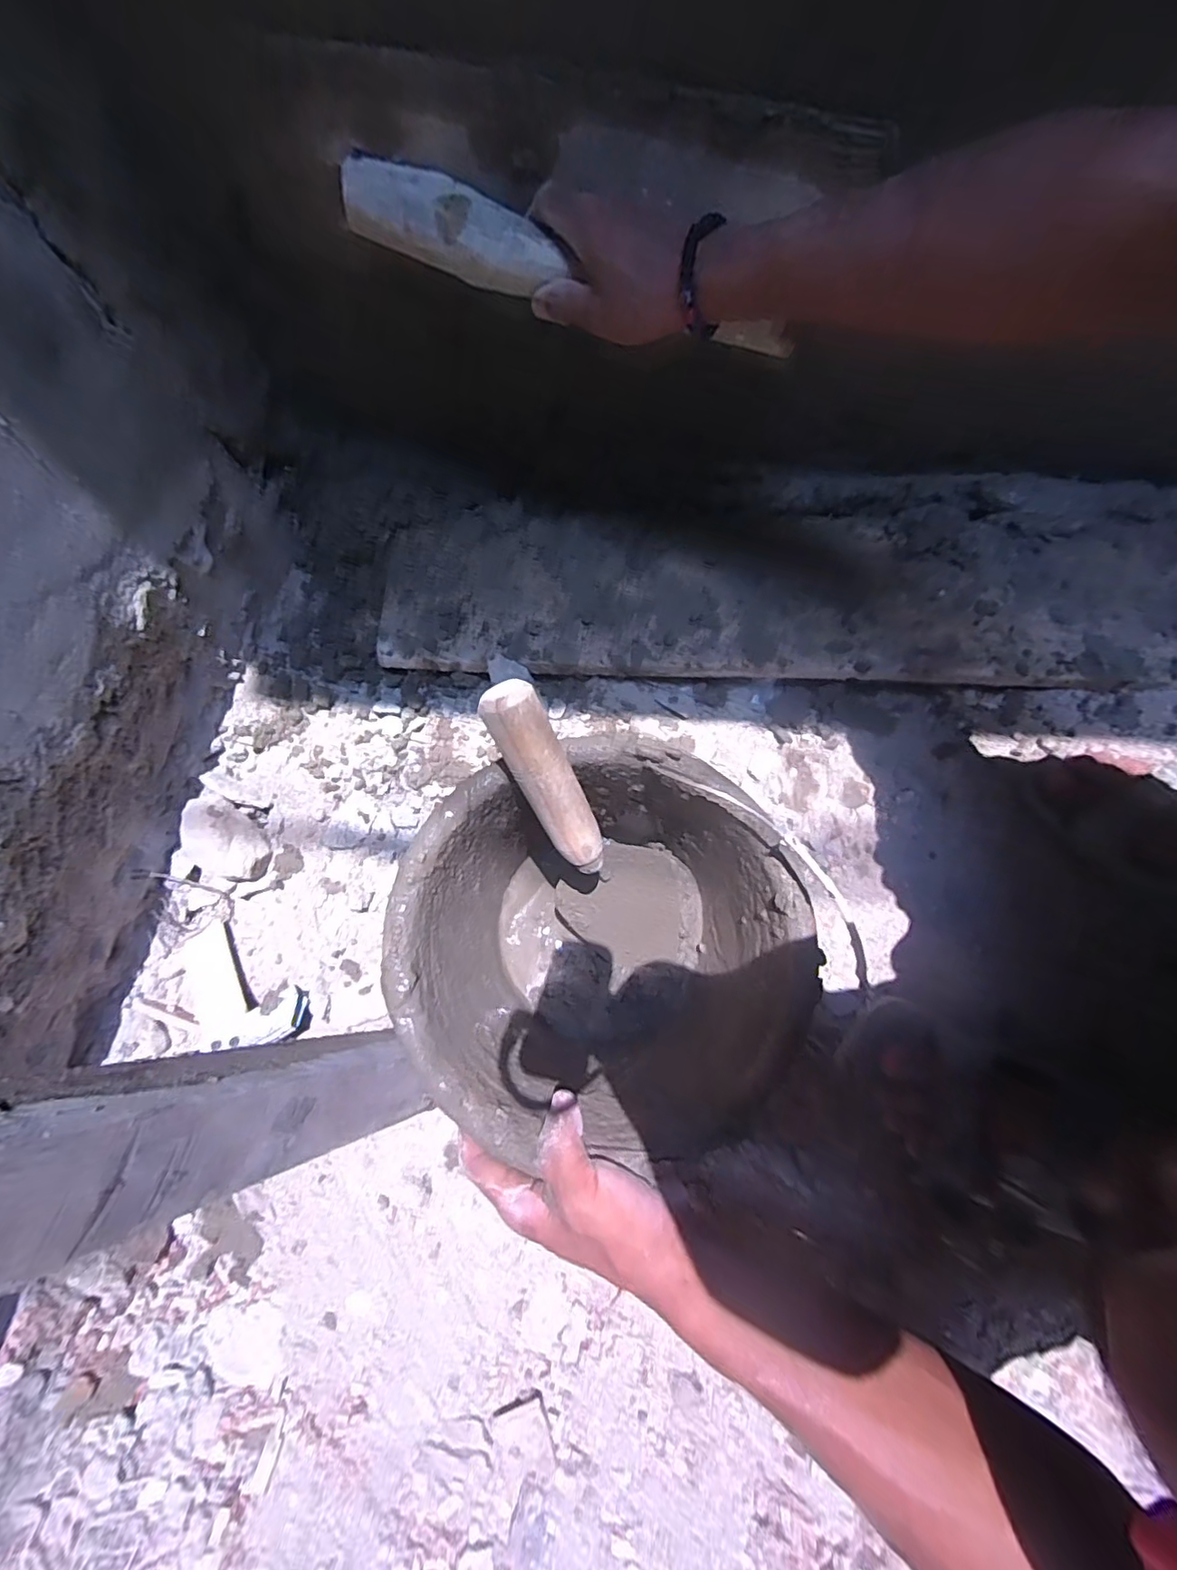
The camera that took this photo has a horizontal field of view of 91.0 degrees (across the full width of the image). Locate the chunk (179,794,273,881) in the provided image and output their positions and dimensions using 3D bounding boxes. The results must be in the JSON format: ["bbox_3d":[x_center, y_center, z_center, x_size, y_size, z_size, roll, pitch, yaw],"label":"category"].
[{"bbox_3d":[-0.321,0.046,0.508,0.072,0.035,0.061,23,79,6],"label":"chunk"}]

